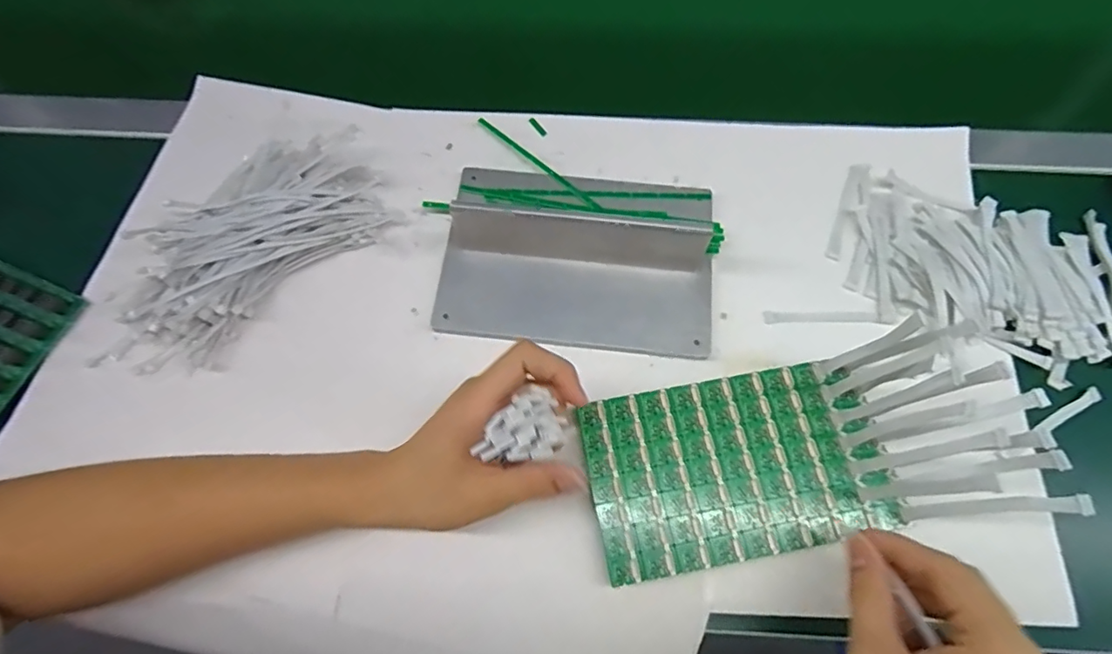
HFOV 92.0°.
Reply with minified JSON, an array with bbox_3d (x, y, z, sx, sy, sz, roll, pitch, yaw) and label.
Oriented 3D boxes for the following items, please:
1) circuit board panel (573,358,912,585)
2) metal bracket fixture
[{"bbox_3d":[0.112,0.088,0.343,0.178,0.006,0.109,-10,71,-4],"label":"circuit board panel"},{"bbox_3d":[0.017,-0.063,0.383,0.195,0.049,0.137,6,69,3],"label":"metal bracket fixture"}]

